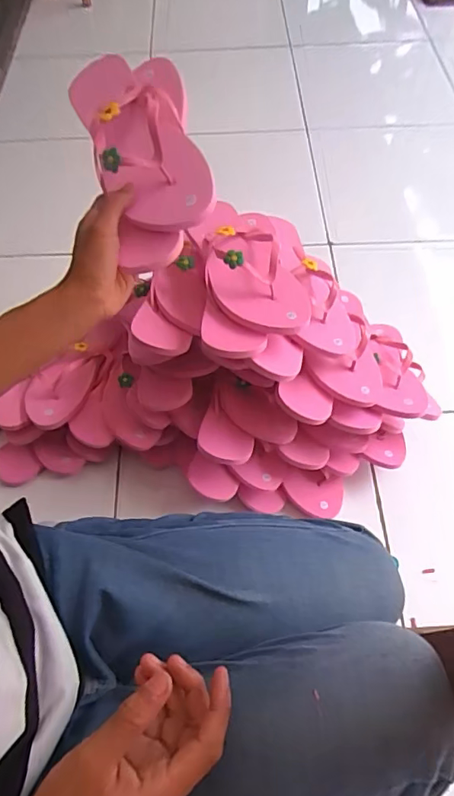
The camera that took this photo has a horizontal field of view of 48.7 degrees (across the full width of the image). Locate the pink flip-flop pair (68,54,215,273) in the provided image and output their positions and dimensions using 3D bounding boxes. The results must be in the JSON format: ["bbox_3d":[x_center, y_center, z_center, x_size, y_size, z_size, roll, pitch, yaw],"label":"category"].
[{"bbox_3d":[-0.083,-0.248,0.492,0.101,0.058,0.236,-15,70,-7],"label":"pink flip-flop pair"}]

